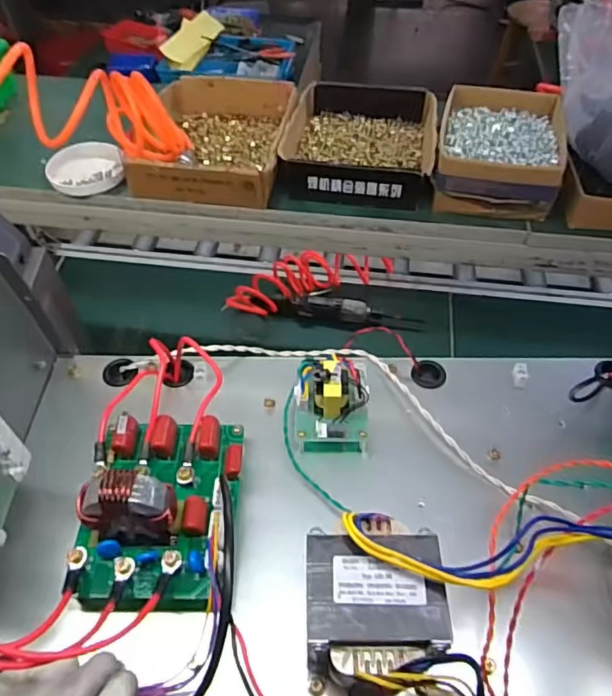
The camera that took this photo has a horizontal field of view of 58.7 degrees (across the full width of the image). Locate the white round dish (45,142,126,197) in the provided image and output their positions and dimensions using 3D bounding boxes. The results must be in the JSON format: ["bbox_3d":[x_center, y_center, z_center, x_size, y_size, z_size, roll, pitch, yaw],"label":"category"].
[{"bbox_3d":[-0.288,-0.236,0.717,0.093,0.020,0.099,0,51,-1],"label":"white round dish"}]

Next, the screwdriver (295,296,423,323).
[{"bbox_3d":[0.099,-0.070,1.066,0.243,0.037,0.037,6,51,4],"label":"screwdriver"}]

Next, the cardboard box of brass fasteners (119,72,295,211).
[{"bbox_3d":[-0.119,-0.281,0.721,0.187,0.051,0.230,7,51,5],"label":"cardboard box of brass fasteners"}]

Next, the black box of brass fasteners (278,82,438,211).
[{"bbox_3d":[0.069,-0.271,0.715,0.184,0.048,0.214,6,51,4],"label":"black box of brass fasteners"}]

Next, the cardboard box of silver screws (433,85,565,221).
[{"bbox_3d":[0.236,-0.245,0.675,0.143,0.066,0.182,10,52,7],"label":"cardboard box of silver screws"}]

